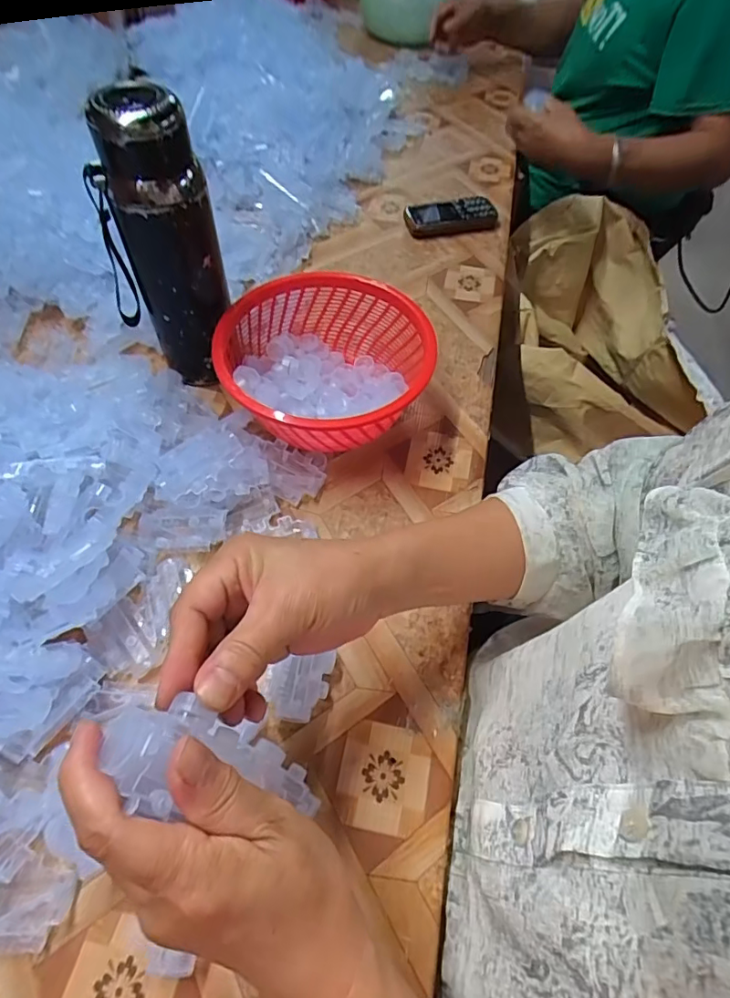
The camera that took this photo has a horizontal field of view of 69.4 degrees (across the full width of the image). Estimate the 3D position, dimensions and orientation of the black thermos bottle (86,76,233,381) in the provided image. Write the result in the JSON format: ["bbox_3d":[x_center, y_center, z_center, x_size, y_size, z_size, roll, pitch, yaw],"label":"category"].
[{"bbox_3d":[-0.162,-0.197,0.425,0.083,0.212,0.066,26,60,13],"label":"black thermos bottle"}]

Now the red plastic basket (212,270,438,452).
[{"bbox_3d":[-0.037,-0.113,0.471,0.174,0.077,0.172,-5,58,-6],"label":"red plastic basket"}]

